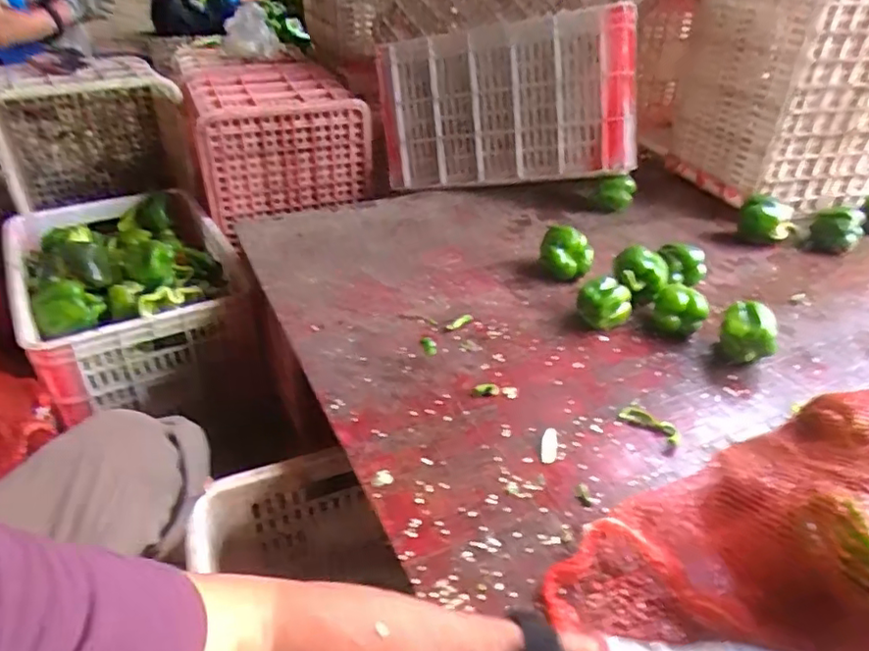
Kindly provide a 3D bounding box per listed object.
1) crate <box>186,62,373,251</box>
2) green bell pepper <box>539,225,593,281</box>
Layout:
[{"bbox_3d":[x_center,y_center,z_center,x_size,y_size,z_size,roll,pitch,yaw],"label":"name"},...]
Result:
[{"bbox_3d":[-0.404,-0.477,1.533,0.373,0.254,0.488,-11,37,-18],"label":"crate"},{"bbox_3d":[0.217,-0.118,0.990,0.088,0.069,0.074,7,35,7],"label":"green bell pepper"}]

